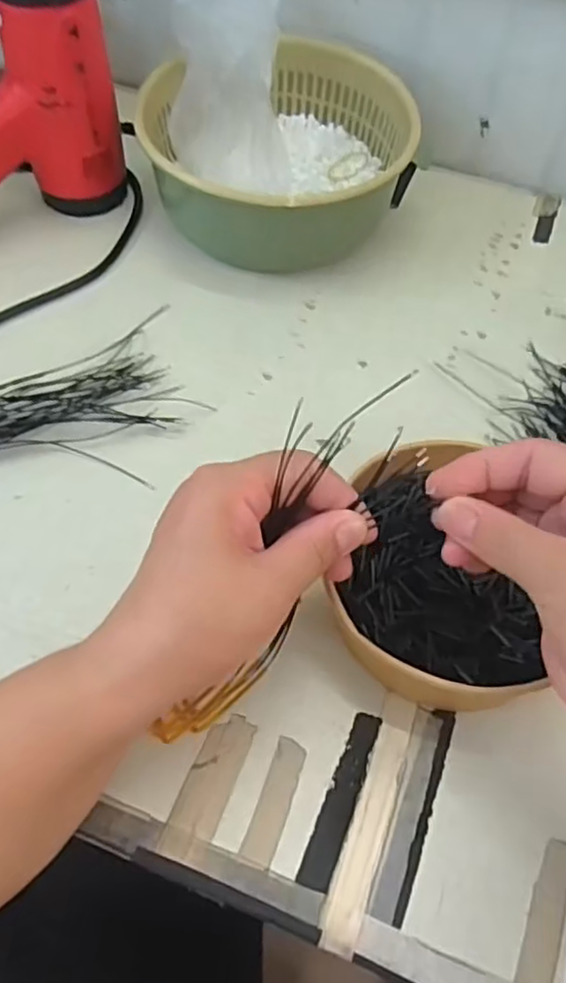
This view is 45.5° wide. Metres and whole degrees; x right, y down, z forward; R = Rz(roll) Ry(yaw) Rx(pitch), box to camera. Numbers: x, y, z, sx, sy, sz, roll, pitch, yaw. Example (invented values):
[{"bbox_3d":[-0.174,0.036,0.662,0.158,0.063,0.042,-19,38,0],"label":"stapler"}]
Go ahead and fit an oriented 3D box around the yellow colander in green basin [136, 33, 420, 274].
[{"bbox_3d":[0.001,-0.262,0.528,0.190,0.094,0.180,2,57,-3],"label":"yellow colander in green basin"}]

